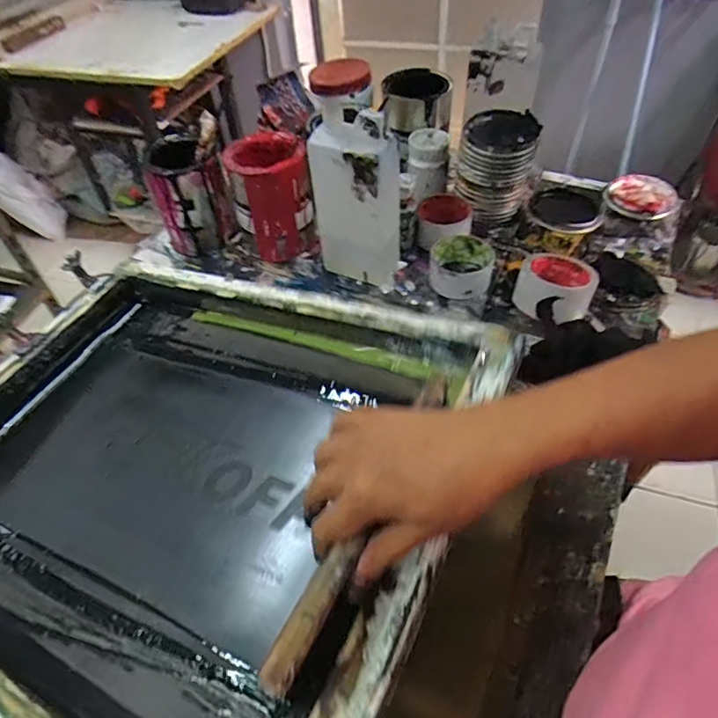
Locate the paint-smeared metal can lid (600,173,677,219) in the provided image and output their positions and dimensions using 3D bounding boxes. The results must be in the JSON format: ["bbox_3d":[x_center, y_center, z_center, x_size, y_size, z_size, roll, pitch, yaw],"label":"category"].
[{"bbox_3d":[0.443,-0.258,0.793,0.096,0.019,0.095,-2,50,2],"label":"paint-smeared metal can lid"}]

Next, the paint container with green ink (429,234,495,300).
[{"bbox_3d":[0.140,-0.122,0.687,0.086,0.052,0.086,8,51,10],"label":"paint container with green ink"}]

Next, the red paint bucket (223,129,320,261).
[{"bbox_3d":[-0.121,-0.232,0.711,0.097,0.153,0.100,-2,50,2],"label":"red paint bucket"}]

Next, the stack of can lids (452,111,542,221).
[{"bbox_3d":[0.197,-0.279,0.730,0.102,0.122,0.096,13,52,15],"label":"stack of can lids"}]

